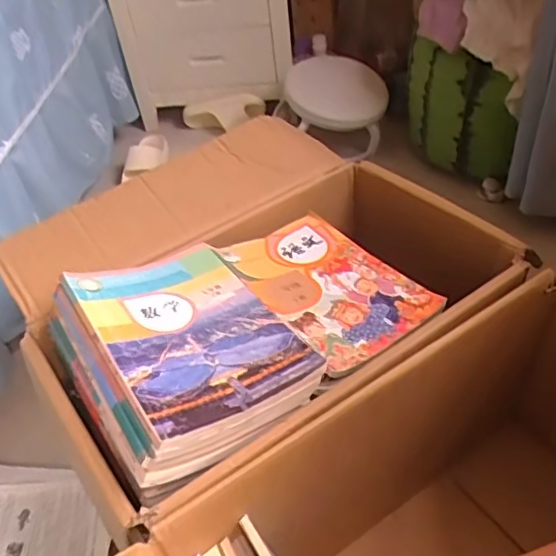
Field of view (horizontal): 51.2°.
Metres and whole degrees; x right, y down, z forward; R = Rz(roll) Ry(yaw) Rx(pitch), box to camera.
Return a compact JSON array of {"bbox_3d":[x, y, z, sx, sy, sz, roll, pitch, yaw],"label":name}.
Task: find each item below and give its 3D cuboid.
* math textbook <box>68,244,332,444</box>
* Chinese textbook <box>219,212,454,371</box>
[{"bbox_3d":[-0.096,0.048,0.627,0.183,0.016,0.262,-17,41,-31],"label":"math textbook"},{"bbox_3d":[0.057,0.003,0.727,0.170,0.029,0.261,-29,47,-23],"label":"Chinese textbook"}]

